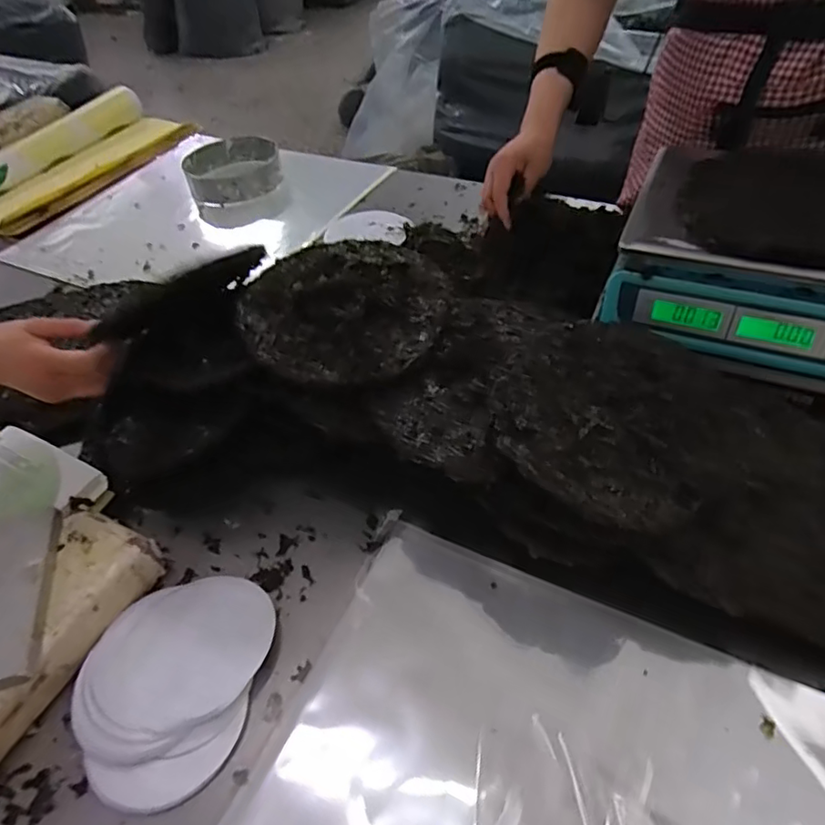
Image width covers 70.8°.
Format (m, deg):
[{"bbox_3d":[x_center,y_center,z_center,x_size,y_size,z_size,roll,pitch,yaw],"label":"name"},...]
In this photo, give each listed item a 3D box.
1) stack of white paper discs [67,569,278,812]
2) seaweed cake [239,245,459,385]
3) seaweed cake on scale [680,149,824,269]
[{"bbox_3d":[-0.201,0.215,0.478,0.147,0.020,0.173,7,50,13],"label":"stack of white paper discs"},{"bbox_3d":[-0.060,-0.102,0.546,0.191,0.034,0.179,-3,48,4],"label":"seaweed cake"},{"bbox_3d":[0.375,-0.210,0.577,0.191,0.020,0.200,19,53,22],"label":"seaweed cake on scale"}]

